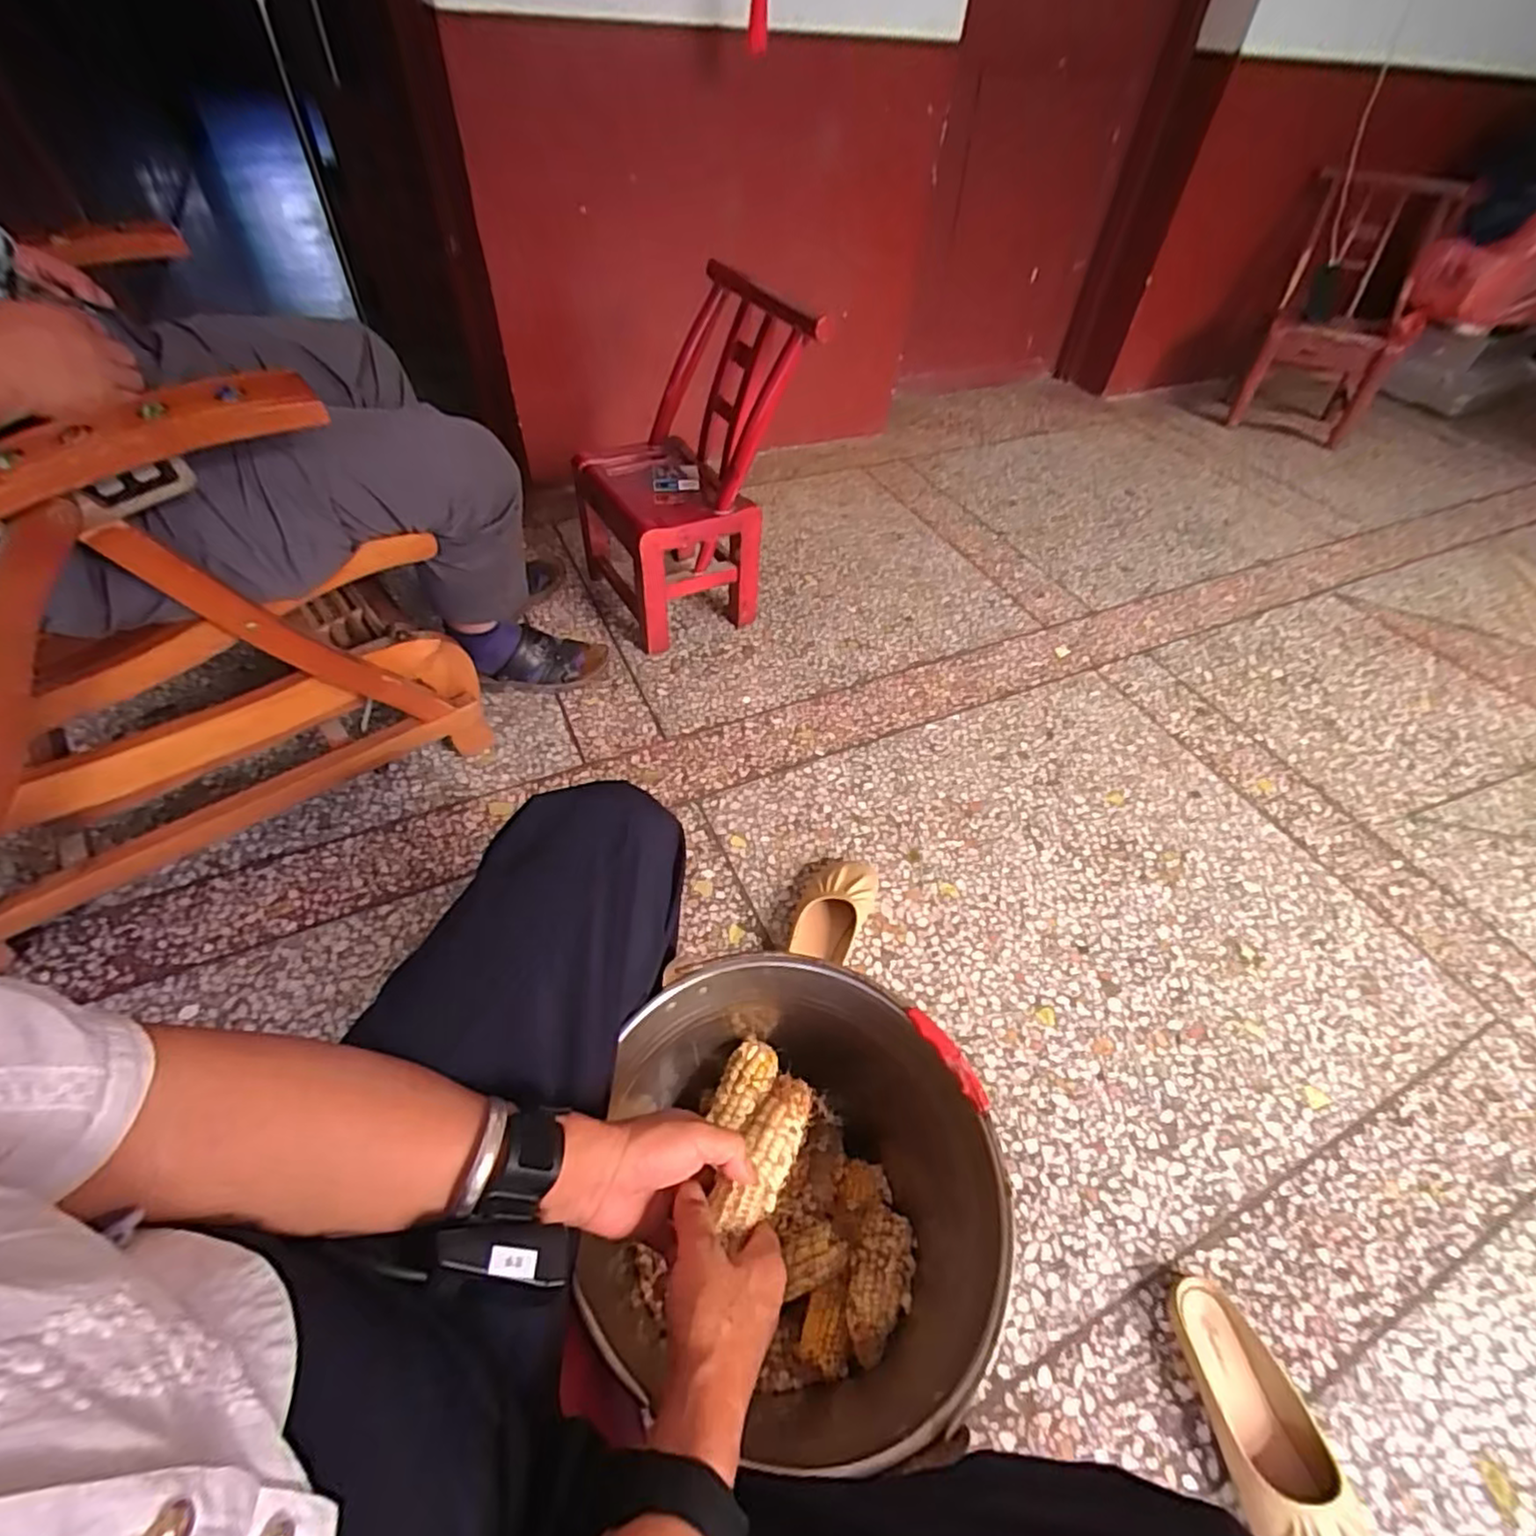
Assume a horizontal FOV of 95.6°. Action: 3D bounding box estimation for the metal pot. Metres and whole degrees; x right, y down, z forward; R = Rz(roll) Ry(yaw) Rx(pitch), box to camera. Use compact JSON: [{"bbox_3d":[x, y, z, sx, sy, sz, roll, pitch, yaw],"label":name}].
[{"bbox_3d":[0.021,0.378,0.612,0.329,0.267,0.313,14,49,8],"label":"metal pot"}]

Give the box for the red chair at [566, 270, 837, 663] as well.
[{"bbox_3d":[-0.157,-0.544,1.283,0.330,0.523,0.345,-24,54,-23],"label":"red chair"}]

